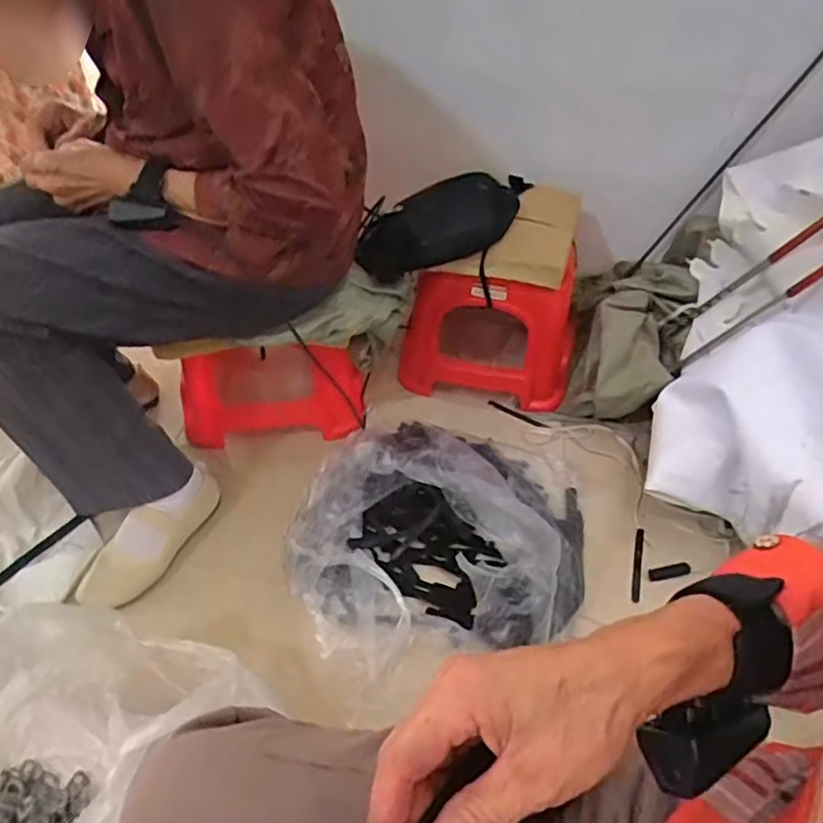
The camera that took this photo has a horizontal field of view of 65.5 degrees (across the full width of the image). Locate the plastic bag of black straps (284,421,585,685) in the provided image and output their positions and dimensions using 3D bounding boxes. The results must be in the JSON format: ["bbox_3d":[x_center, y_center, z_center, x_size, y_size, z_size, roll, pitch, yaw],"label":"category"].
[{"bbox_3d":[0.048,0.166,0.889,0.367,0.147,0.405,23,49,20],"label":"plastic bag of black straps"}]

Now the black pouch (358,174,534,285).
[{"bbox_3d":[0.058,-0.314,1.041,0.318,0.103,0.134,-25,49,-4],"label":"black pouch"}]

